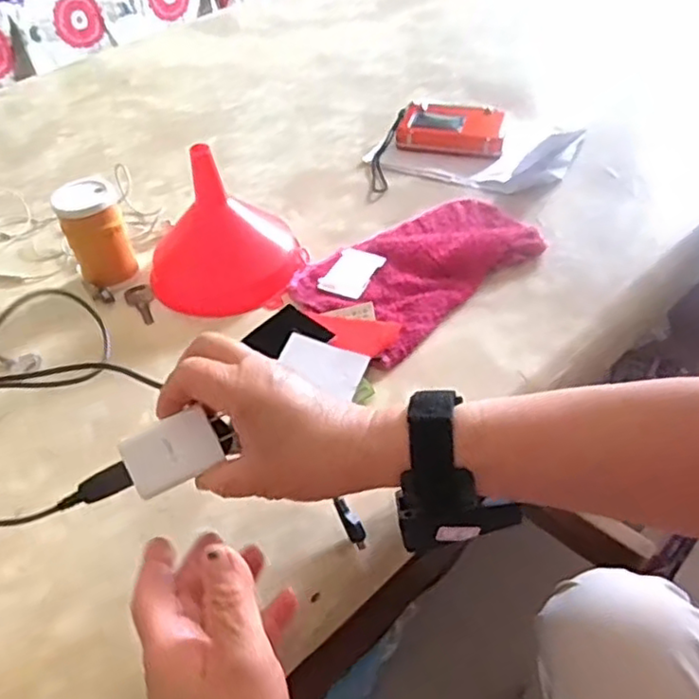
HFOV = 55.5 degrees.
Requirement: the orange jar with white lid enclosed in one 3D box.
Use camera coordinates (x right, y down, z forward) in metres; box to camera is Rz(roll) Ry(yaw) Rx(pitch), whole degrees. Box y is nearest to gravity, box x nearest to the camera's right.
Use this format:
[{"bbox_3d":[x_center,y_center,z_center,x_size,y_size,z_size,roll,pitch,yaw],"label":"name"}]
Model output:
[{"bbox_3d":[-0.221,-0.101,0.585,0.051,0.087,0.050,-2,43,2],"label":"orange jar with white lid"}]

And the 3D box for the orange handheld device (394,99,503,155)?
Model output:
[{"bbox_3d":[0.117,-0.251,0.746,0.115,0.025,0.074,10,45,15],"label":"orange handheld device"}]

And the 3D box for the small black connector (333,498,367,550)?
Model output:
[{"bbox_3d":[0.001,0.107,0.407,0.009,0.007,0.033,-26,82,-21],"label":"small black connector"}]

